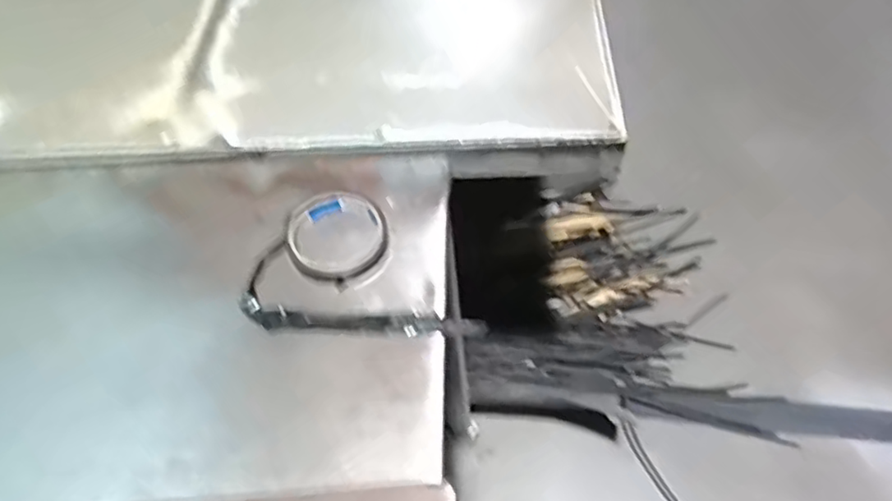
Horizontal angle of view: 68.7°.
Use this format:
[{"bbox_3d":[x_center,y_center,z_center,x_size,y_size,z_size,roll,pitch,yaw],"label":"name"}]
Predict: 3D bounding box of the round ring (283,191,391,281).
[{"bbox_3d":[-0.100,-0.014,0.589,0.088,0.022,0.090,-2,57,3],"label":"round ring"}]

